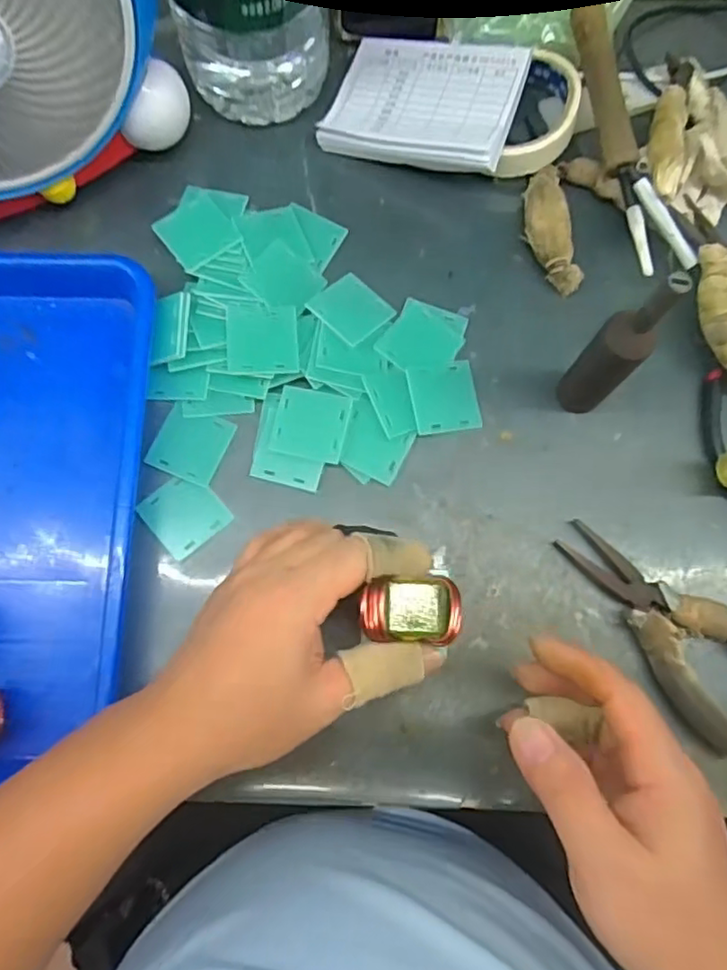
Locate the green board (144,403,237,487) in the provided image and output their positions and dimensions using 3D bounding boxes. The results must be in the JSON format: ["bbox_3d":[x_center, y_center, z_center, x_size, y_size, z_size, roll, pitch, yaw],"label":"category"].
[{"bbox_3d":[-0.113,-0.027,0.416,0.045,0.004,0.045,21,78,4],"label":"green board"}]

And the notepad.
[{"bbox_3d":[0.044,-0.277,0.456,0.132,0.012,0.103,16,78,17],"label":"notepad"}]

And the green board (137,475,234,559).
[{"bbox_3d":[-0.115,0.018,0.406,0.043,0.004,0.046,-40,81,-9],"label":"green board"}]

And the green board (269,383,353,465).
[{"bbox_3d":[-0.034,-0.039,0.415,0.047,0.006,0.045,11,78,1],"label":"green board"}]

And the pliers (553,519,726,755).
[{"bbox_3d":[0.188,0.084,0.386,0.073,0.029,0.153,-42,81,-9],"label":"pliers"}]

